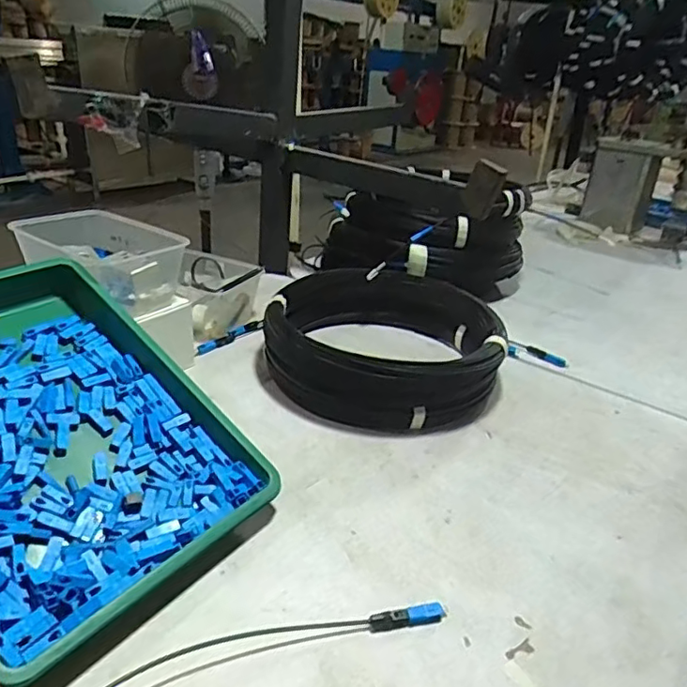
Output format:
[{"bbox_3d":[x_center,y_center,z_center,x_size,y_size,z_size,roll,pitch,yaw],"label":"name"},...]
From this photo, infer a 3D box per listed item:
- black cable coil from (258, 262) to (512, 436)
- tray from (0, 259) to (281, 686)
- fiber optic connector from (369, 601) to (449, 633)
[{"bbox_3d":[0.054,-0.002,0.716,0.262,0.090,0.251,12,27,14],"label":"black cable coil"},{"bbox_3d":[-0.236,0.058,0.471,0.341,0.057,0.225,41,39,19],"label":"tray"},{"bbox_3d":[0.047,0.193,0.416,0.057,0.010,0.012,-4,28,-17],"label":"fiber optic connector"}]

